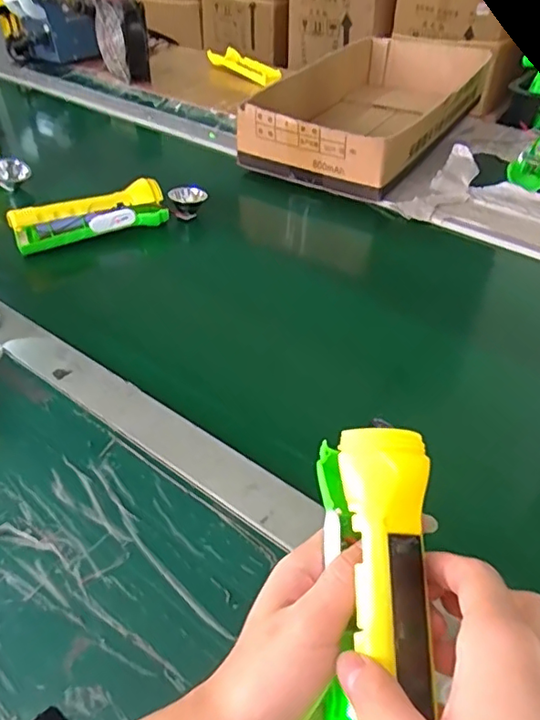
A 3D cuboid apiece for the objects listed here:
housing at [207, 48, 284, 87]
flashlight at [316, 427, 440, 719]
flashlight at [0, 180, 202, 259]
[{"bbox_3d":[-0.051,-0.568,1.098,0.144,0.038,0.026,25,47,7],"label":"housing"},{"bbox_3d":[0.046,0.119,0.259,0.049,0.053,0.172,3,80,3],"label":"flashlight"},{"bbox_3d":[-0.176,-0.167,0.645,0.218,0.048,0.049,-24,48,-24],"label":"flashlight"}]

